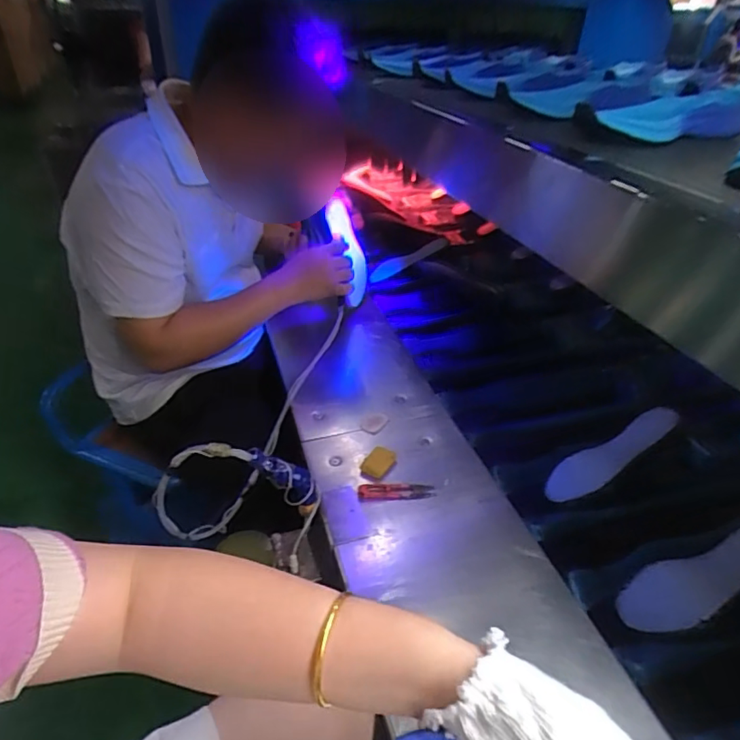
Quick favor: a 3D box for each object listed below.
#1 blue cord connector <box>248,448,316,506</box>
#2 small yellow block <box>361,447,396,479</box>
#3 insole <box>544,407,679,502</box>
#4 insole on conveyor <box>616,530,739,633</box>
[{"bbox_3d":[-0.097,0.131,0.633,0.041,0.121,0.031,-38,44,-4],"label":"blue cord connector"},{"bbox_3d":[0.012,0.130,0.739,0.033,0.015,0.049,22,36,24],"label":"small yellow block"},{"bbox_3d":[0.351,0.125,0.775,0.212,0.022,0.055,-34,39,3],"label":"insole"},{"bbox_3d":[0.388,0.235,0.602,0.212,0.020,0.069,-29,40,9],"label":"insole on conveyor"}]

